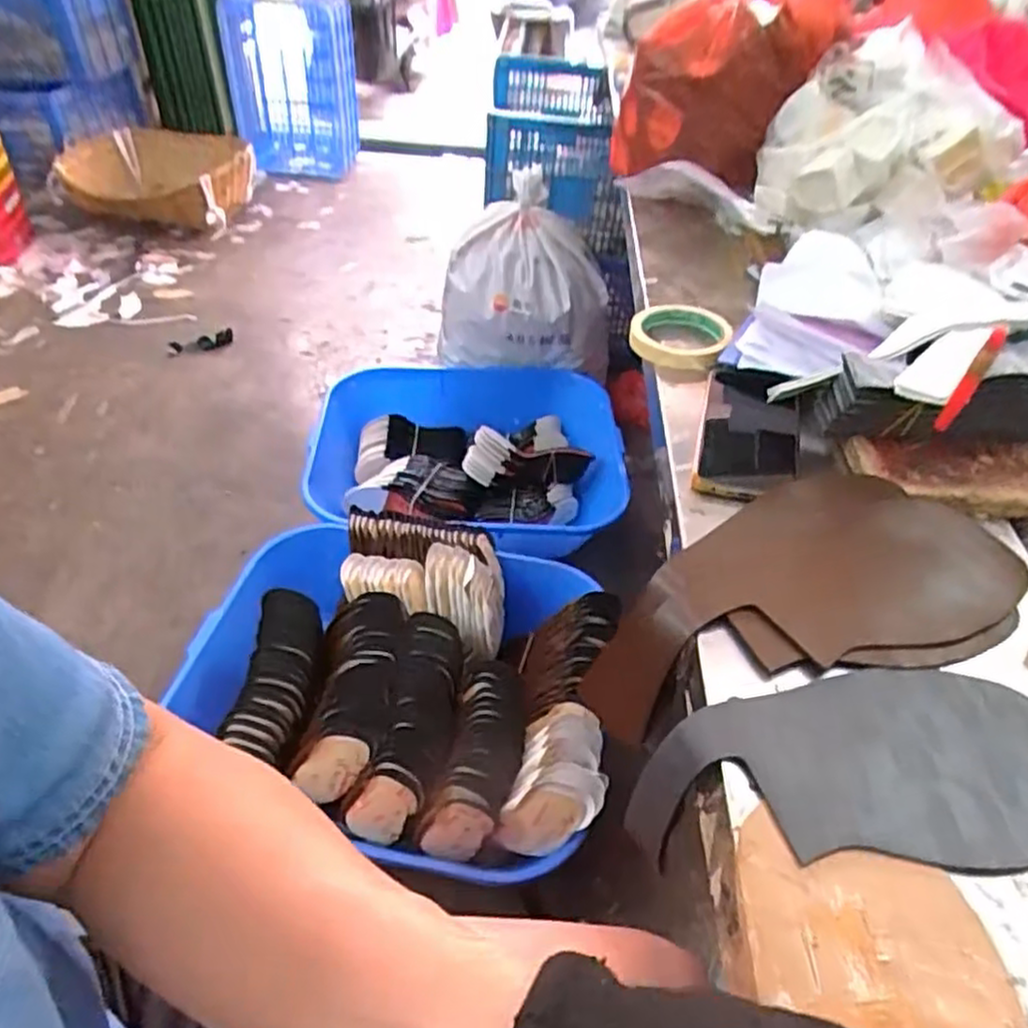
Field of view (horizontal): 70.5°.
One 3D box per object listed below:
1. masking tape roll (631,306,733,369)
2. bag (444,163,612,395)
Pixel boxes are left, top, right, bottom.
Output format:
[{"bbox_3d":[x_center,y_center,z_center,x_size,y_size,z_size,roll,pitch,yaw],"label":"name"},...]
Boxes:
[{"bbox_3d":[0.158,-0.170,0.696,0.091,0.022,0.091,1,44,-1],"label":"masking tape roll"},{"bbox_3d":[0.030,-0.512,1.630,0.387,0.333,0.244,7,44,6],"label":"bag"}]

